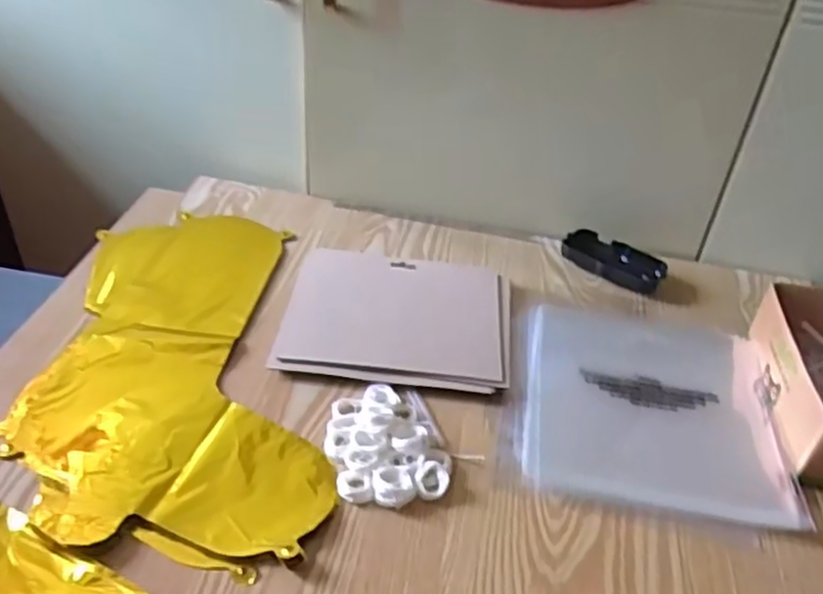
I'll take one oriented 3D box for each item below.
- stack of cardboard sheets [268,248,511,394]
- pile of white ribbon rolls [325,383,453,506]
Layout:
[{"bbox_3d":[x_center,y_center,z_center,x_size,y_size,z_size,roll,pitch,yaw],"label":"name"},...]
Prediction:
[{"bbox_3d":[-0.009,0.015,0.671,0.201,0.015,0.176,7,37,2],"label":"stack of cardboard sheets"},{"bbox_3d":[-0.021,0.109,0.545,0.082,0.025,0.108,-8,39,-17],"label":"pile of white ribbon rolls"}]

